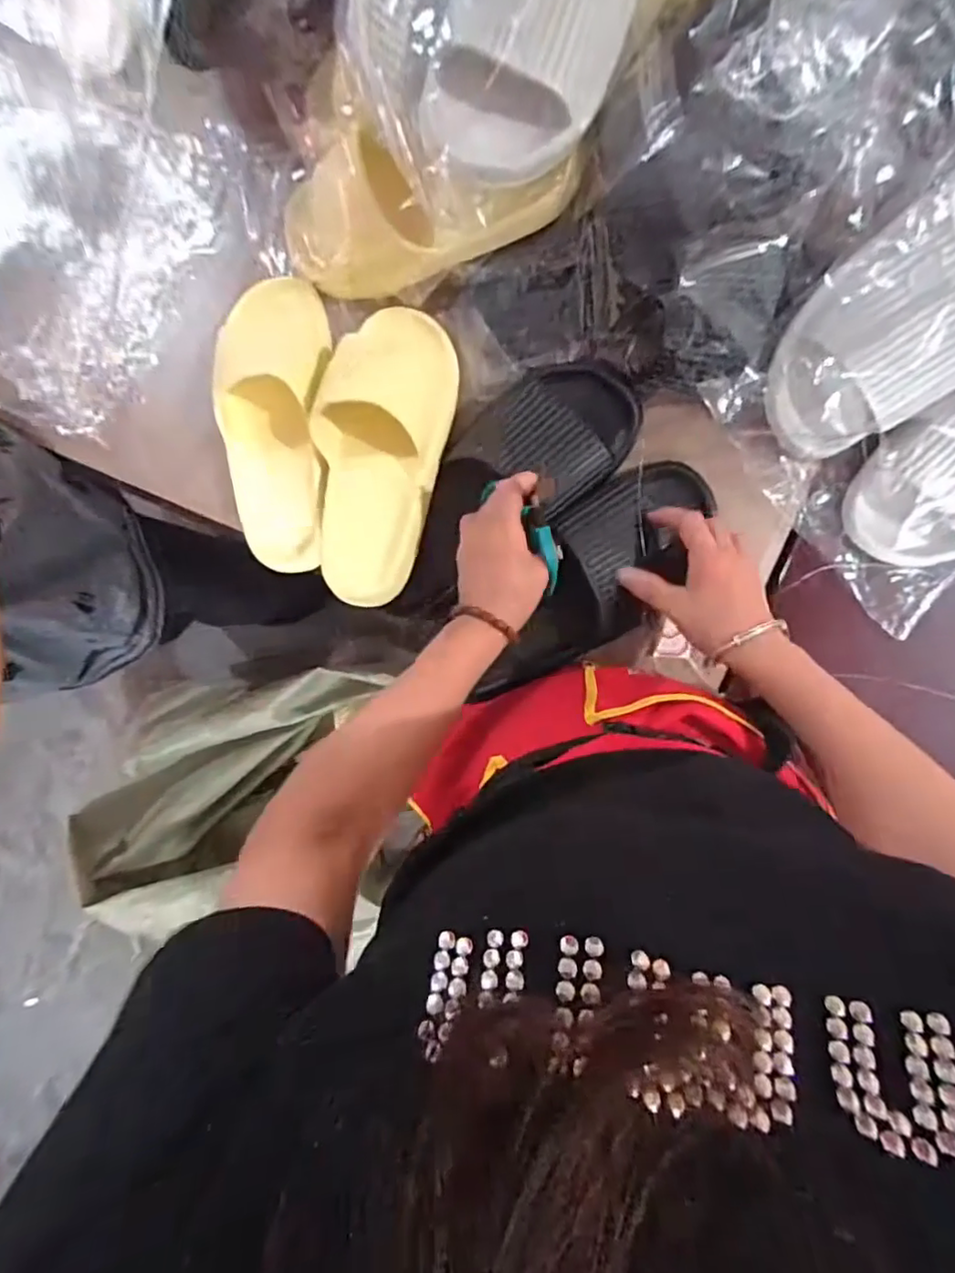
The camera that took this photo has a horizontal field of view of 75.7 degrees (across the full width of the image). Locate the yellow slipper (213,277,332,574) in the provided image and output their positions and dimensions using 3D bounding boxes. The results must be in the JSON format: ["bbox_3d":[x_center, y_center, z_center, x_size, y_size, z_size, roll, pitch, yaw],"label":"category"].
[{"bbox_3d":[-0.172,-0.185,0.531,0.093,0.052,0.244,-5,89,6],"label":"yellow slipper"}]

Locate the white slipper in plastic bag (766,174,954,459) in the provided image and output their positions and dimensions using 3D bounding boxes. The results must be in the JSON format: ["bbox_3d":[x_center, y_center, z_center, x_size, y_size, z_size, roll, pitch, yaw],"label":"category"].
[{"bbox_3d":[0.327,-0.248,0.410,0.110,0.070,0.264,48,115,4],"label":"white slipper in plastic bag"}]

